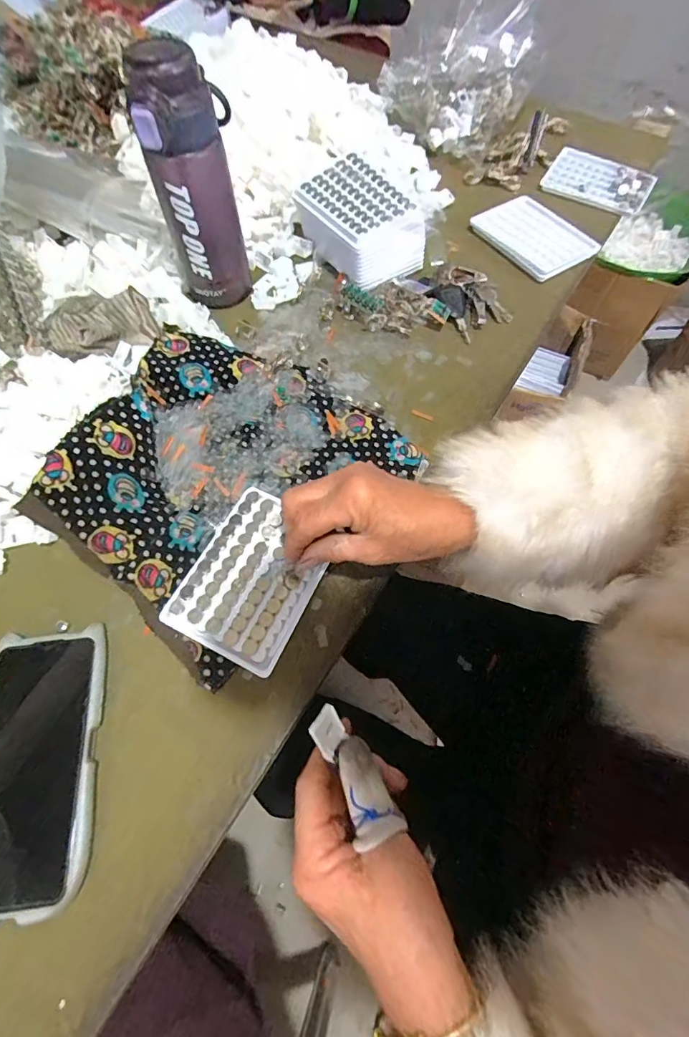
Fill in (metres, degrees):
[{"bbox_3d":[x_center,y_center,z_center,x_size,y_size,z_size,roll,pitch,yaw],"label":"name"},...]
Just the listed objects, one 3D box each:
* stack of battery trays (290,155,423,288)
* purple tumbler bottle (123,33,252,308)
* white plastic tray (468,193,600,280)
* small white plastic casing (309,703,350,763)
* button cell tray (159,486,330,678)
[{"bbox_3d":[0.016,-0.331,0.514,0.092,0.067,0.143,-34,71,-16],"label":"stack of battery trays"},{"bbox_3d":[-0.139,-0.316,0.435,0.083,0.191,0.069,-20,67,-11],"label":"purple tumbler bottle"},{"bbox_3d":[0.234,-0.340,0.548,0.099,0.018,0.127,-28,69,-14],"label":"white plastic tray"},{"bbox_3d":[-0.010,0.126,0.269,0.004,0.029,0.020,4,38,44],"label":"small white plastic casing"},{"bbox_3d":[-0.070,0.044,0.359,0.094,0.014,0.126,25,67,10],"label":"button cell tray"}]

